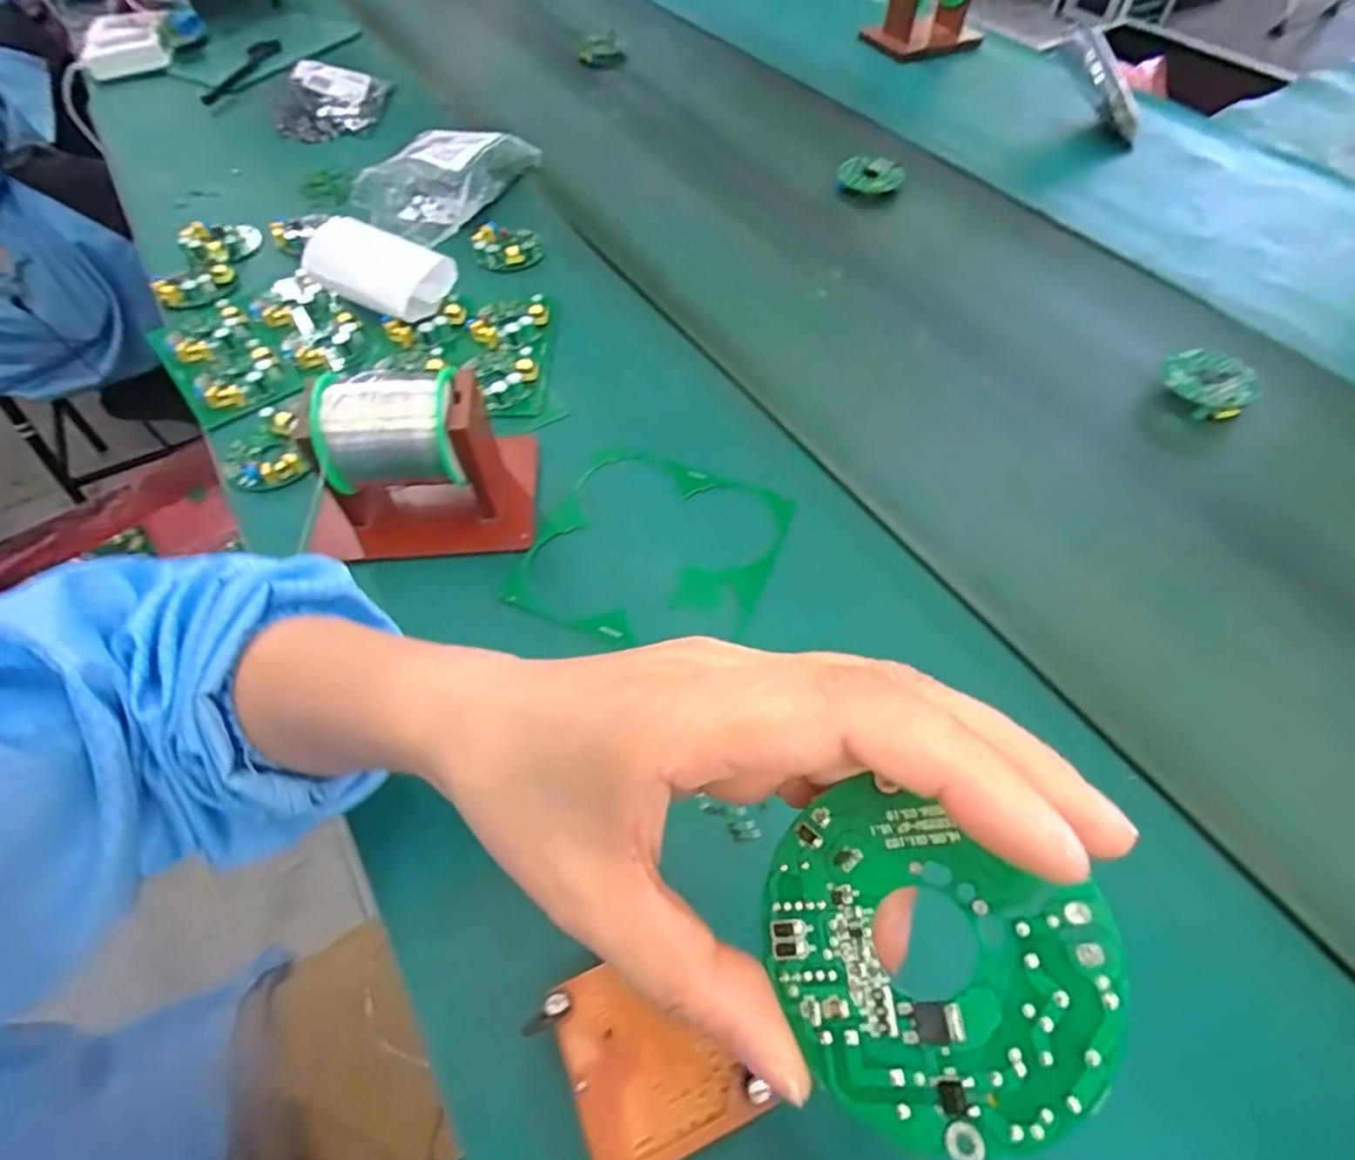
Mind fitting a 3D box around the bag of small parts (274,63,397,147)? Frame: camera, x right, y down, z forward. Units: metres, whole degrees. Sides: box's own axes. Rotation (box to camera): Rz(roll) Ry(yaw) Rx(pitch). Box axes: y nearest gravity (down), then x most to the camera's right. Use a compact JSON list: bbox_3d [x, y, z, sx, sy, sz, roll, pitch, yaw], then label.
[{"bbox_3d":[-0.391,-0.546,0.748,0.139,0.042,0.109,-28,61,-16],"label":"bag of small parts"}]

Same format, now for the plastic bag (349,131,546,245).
[{"bbox_3d":[-0.226,-0.402,0.635,0.099,0.046,0.177,23,58,13],"label":"plastic bag"}]

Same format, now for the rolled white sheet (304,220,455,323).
[{"bbox_3d":[-0.246,-0.254,0.540,0.114,0.050,0.054,23,58,13],"label":"rolled white sheet"}]

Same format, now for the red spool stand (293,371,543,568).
[{"bbox_3d":[-0.157,-0.072,0.420,0.121,0.115,0.098,-5,56,-5],"label":"red spool stand"}]

